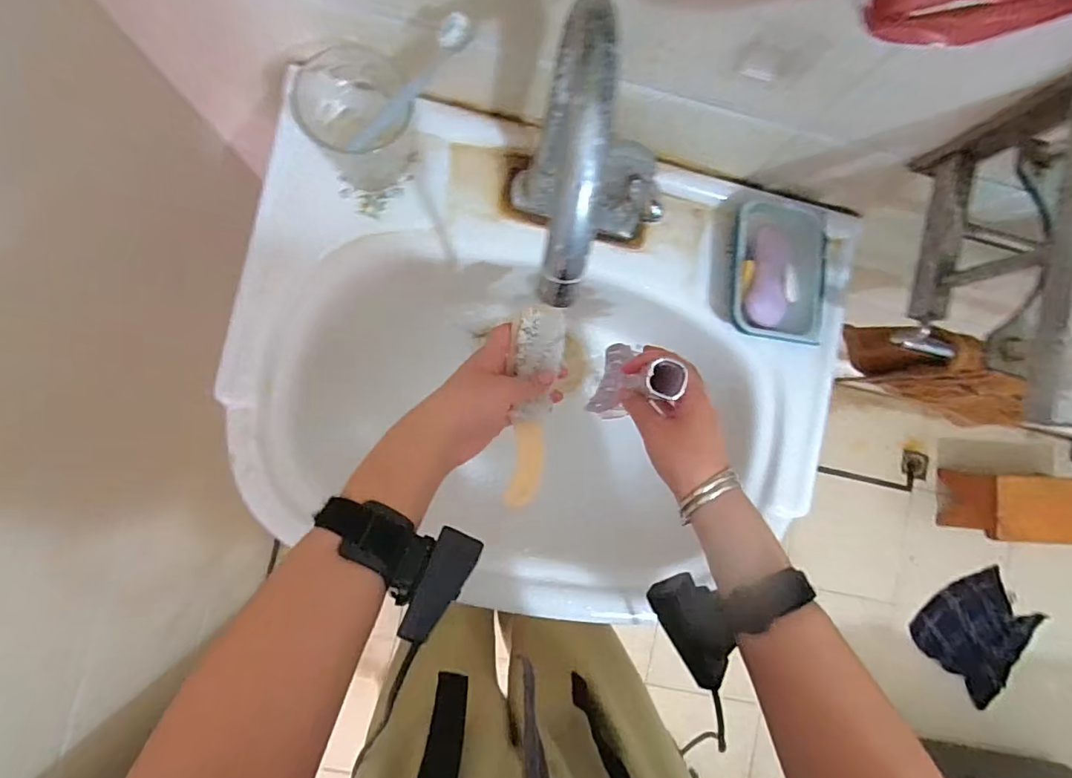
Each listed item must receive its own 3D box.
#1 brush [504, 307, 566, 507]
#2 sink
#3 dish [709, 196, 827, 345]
[{"bbox_3d":[-0.001,0.019,0.458,0.043,0.022,0.173,3,108,-6],"label":"brush"},{"bbox_3d":[0.008,-0.014,0.569,0.571,0.178,0.425,9,87,-6],"label":"sink"},{"bbox_3d":[0.231,-0.118,0.527,0.104,0.047,0.143,5,87,-6],"label":"dish"}]

